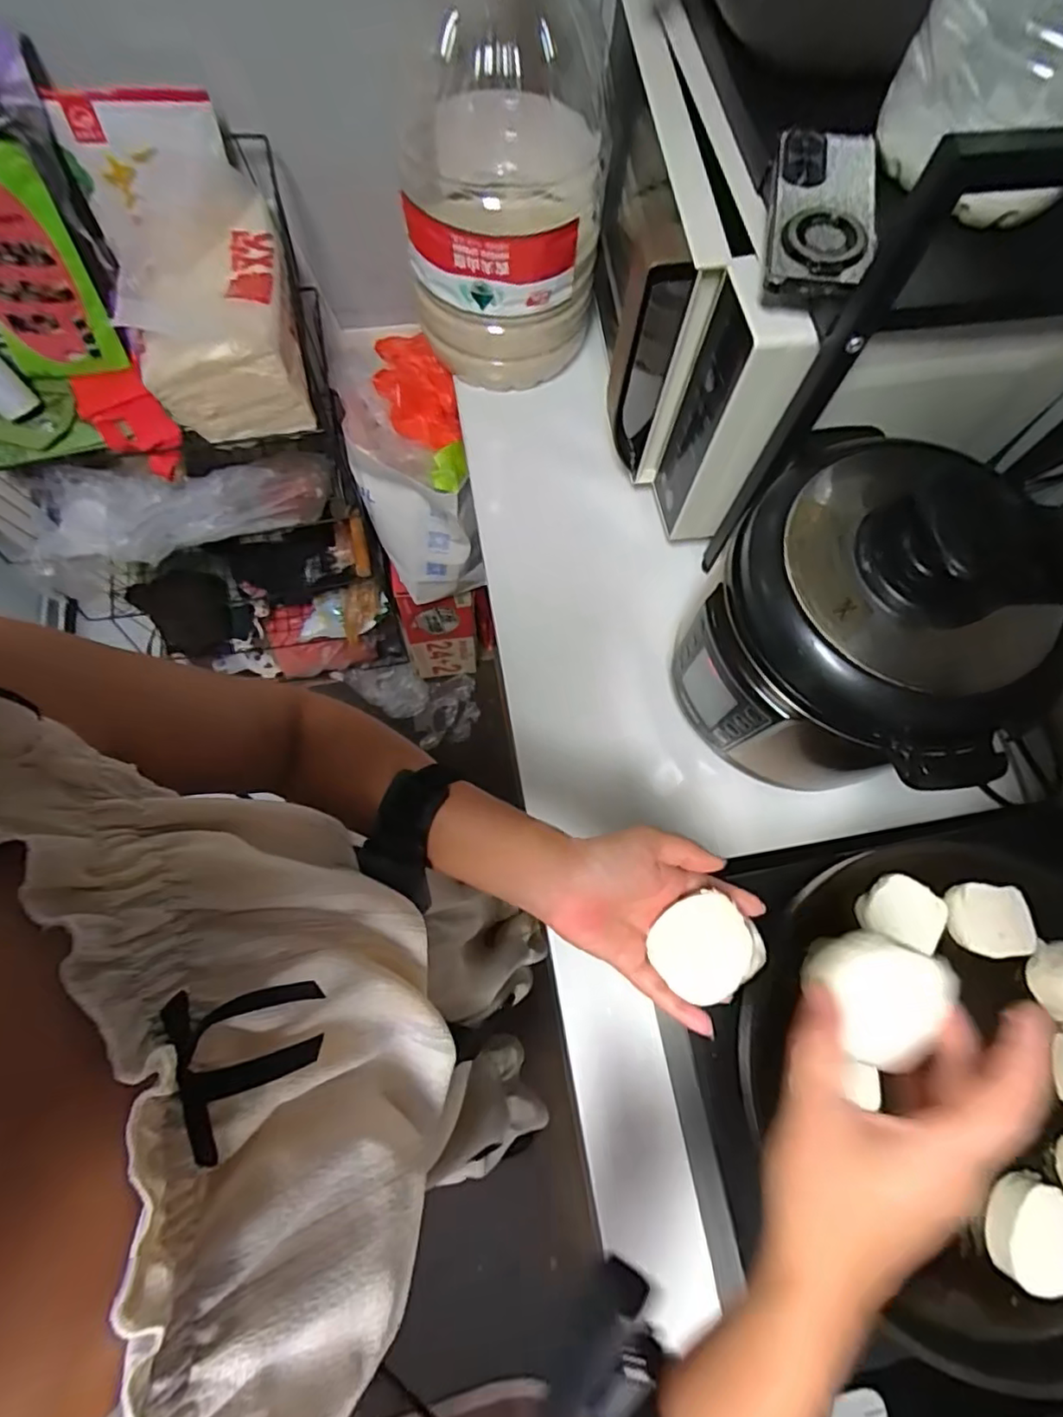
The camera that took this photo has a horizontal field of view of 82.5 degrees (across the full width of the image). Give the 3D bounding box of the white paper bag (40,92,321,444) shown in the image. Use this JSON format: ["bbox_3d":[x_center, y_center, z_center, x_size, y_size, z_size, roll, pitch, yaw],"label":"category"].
[{"bbox_3d":[-0.379,-0.495,0.700,0.193,0.101,0.343,-21,97,-9],"label":"white paper bag"}]

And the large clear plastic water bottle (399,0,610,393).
[{"bbox_3d":[-0.029,-0.598,0.659,0.217,0.401,0.234,1,72,-2],"label":"large clear plastic water bottle"}]

